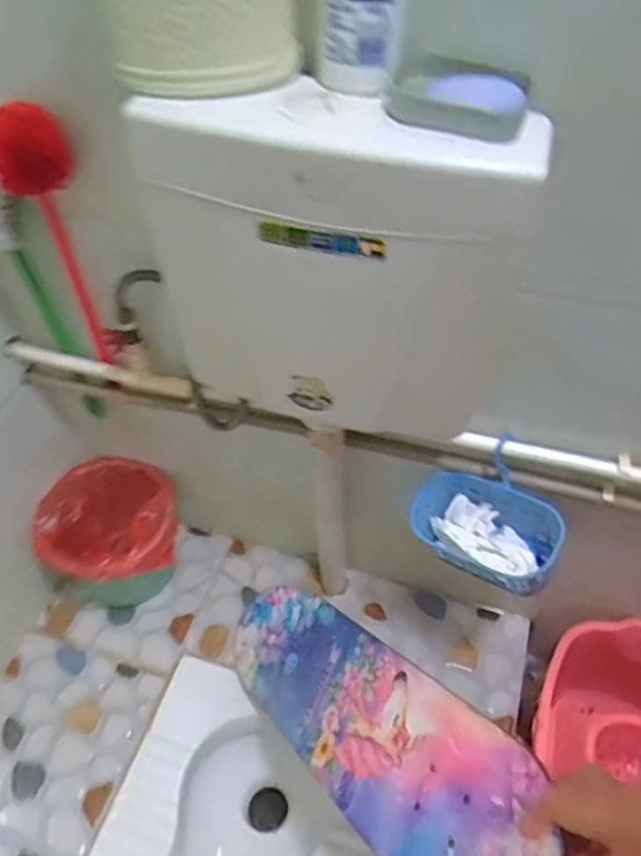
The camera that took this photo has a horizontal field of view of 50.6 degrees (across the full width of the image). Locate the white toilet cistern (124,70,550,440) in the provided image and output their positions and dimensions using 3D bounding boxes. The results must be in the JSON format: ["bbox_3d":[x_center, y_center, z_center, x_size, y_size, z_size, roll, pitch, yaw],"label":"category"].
[{"bbox_3d":[0.016,-0.143,0.702,0.354,0.374,0.117,14,52,11],"label":"white toilet cistern"}]

